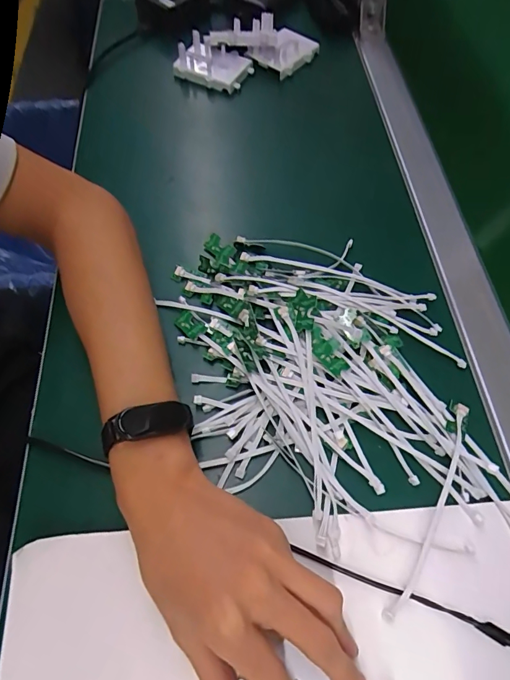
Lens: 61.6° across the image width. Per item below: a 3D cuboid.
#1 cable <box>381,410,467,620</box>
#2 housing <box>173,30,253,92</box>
[{"bbox_3d":[0.123,0.112,0.291,0.013,0.009,0.154,26,65,13],"label":"cable"},{"bbox_3d":[-0.054,-0.346,0.534,0.088,0.031,0.059,14,62,8],"label":"housing"}]

